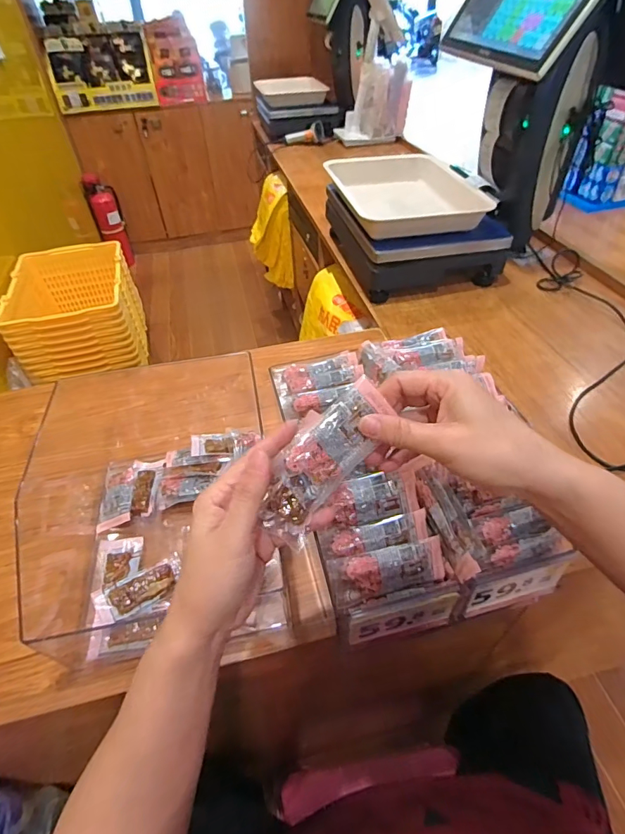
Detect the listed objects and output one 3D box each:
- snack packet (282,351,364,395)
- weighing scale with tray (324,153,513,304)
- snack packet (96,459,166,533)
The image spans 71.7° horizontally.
[{"bbox_3d":[0.011,-0.046,0.445,0.081,0.009,0.040,-13,47,-10],"label":"snack packet"},{"bbox_3d":[0.192,-0.412,0.911,0.281,0.162,0.337,-9,46,-6],"label":"weighing scale with tray"},{"bbox_3d":[-0.221,0.087,0.525,0.069,0.017,0.101,-9,46,-6],"label":"snack packet"}]

